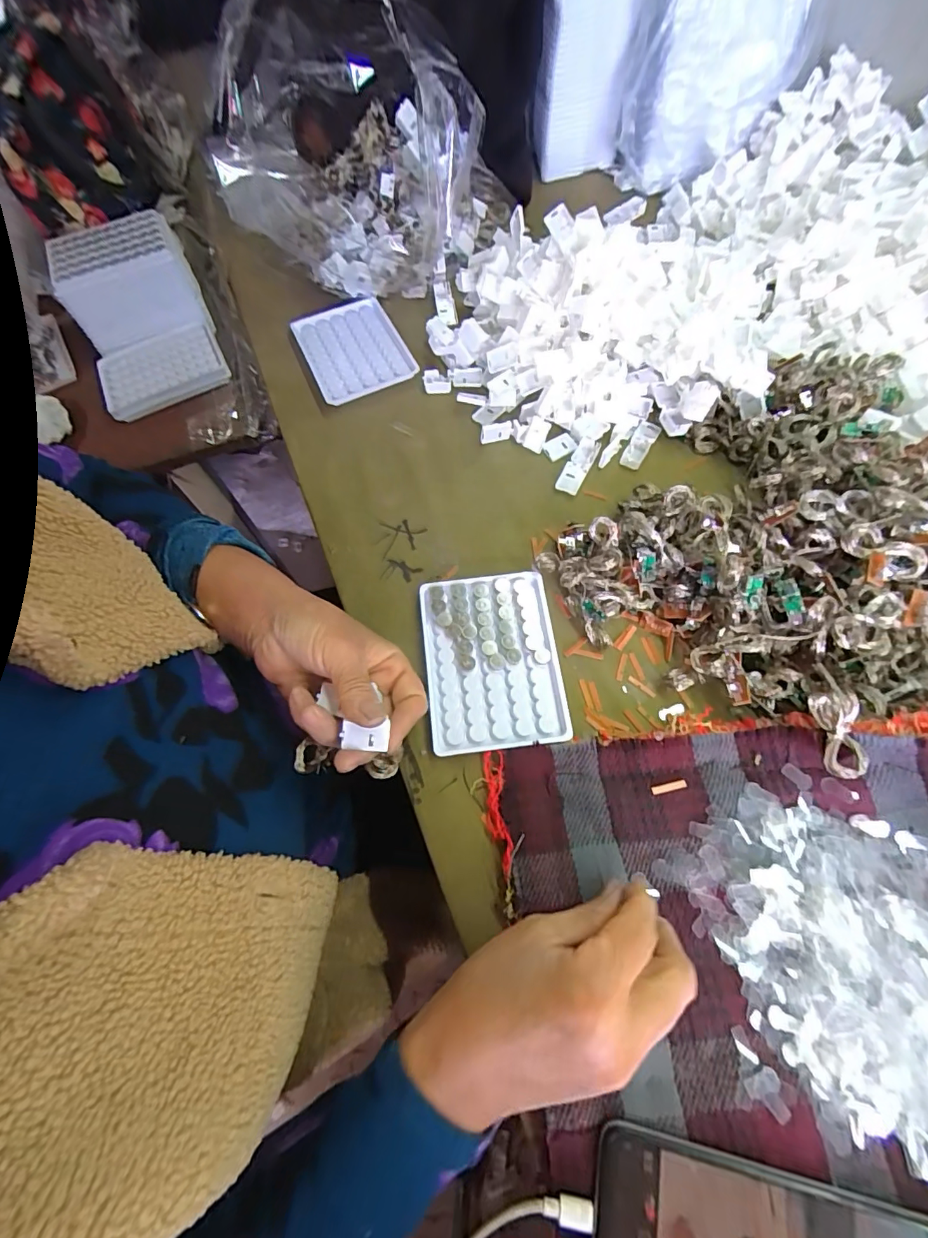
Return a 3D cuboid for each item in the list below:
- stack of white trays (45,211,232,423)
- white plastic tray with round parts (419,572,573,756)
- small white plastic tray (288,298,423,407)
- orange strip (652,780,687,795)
[{"bbox_3d":[-0.355,-0.331,0.532,0.132,0.081,0.187,-23,67,-7],"label":"stack of white trays"},{"bbox_3d":[0.019,0.029,0.354,0.094,0.013,0.128,-7,67,0],"label":"white plastic tray with round parts"},{"bbox_3d":[-0.111,-0.269,0.490,0.094,0.016,0.122,-23,68,-7],"label":"small white plastic tray"},{"bbox_3d":[0.129,0.105,0.305,0.022,0.004,0.005,-12,67,-2],"label":"orange strip"}]

